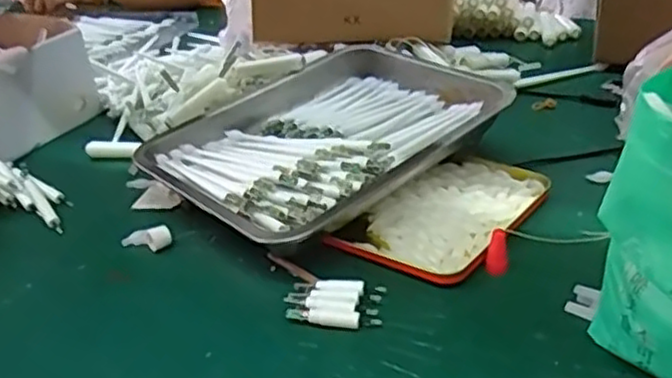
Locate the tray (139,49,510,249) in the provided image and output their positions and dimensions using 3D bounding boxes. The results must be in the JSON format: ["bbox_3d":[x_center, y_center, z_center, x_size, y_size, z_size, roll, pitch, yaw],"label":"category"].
[{"bbox_3d":[-0.004,-0.056,0.792,0.352,0.063,0.275,-28,37,-33],"label":"tray"}]

